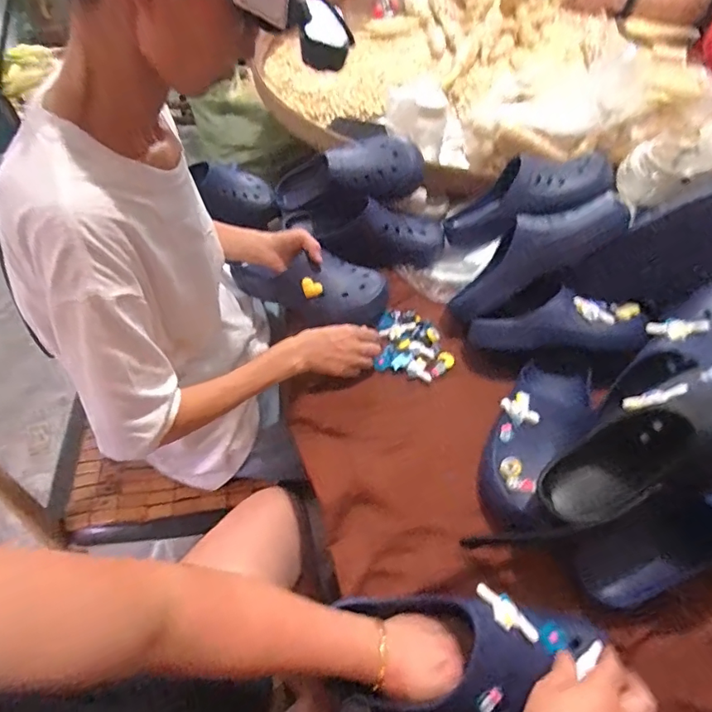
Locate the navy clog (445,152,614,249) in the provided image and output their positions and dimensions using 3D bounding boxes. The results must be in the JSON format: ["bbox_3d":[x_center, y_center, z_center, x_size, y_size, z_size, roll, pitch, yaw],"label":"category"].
[{"bbox_3d":[0.288,-0.278,0.825,0.286,0.094,0.104,-21,50,15],"label":"navy clog"}]

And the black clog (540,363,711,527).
[{"bbox_3d":[0.316,0.087,0.502,0.275,0.079,0.095,-32,54,6],"label":"black clog"}]

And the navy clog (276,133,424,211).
[{"bbox_3d":[-0.026,-0.329,0.879,0.290,0.094,0.098,-7,50,15],"label":"navy clog"}]

